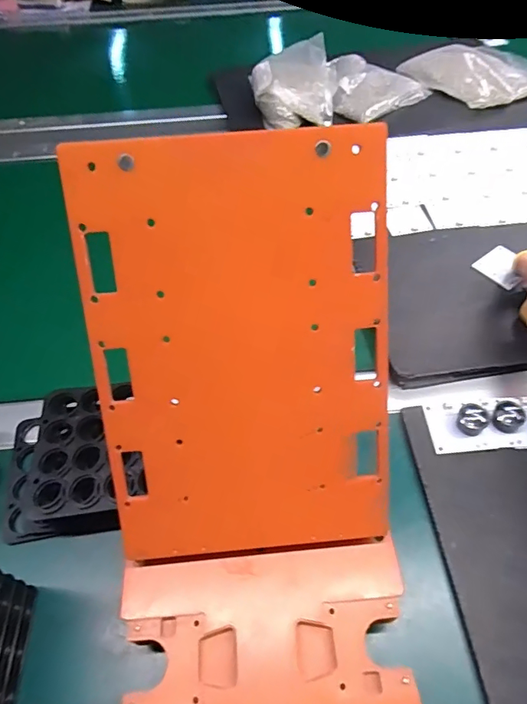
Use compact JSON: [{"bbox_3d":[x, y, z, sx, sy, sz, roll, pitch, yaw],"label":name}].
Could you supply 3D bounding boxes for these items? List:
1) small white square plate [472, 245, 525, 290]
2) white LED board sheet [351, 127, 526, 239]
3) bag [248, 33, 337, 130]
[{"bbox_3d":[0.242,-0.086,0.462,0.041,0.004,0.046,-35,57,-10],"label":"small white square plate"},{"bbox_3d":[0.319,-0.222,0.559,0.449,0.007,0.180,-6,55,-2],"label":"white LED board sheet"},{"bbox_3d":[0.043,-0.391,0.666,0.122,0.053,0.161,-1,53,2],"label":"bag"}]

